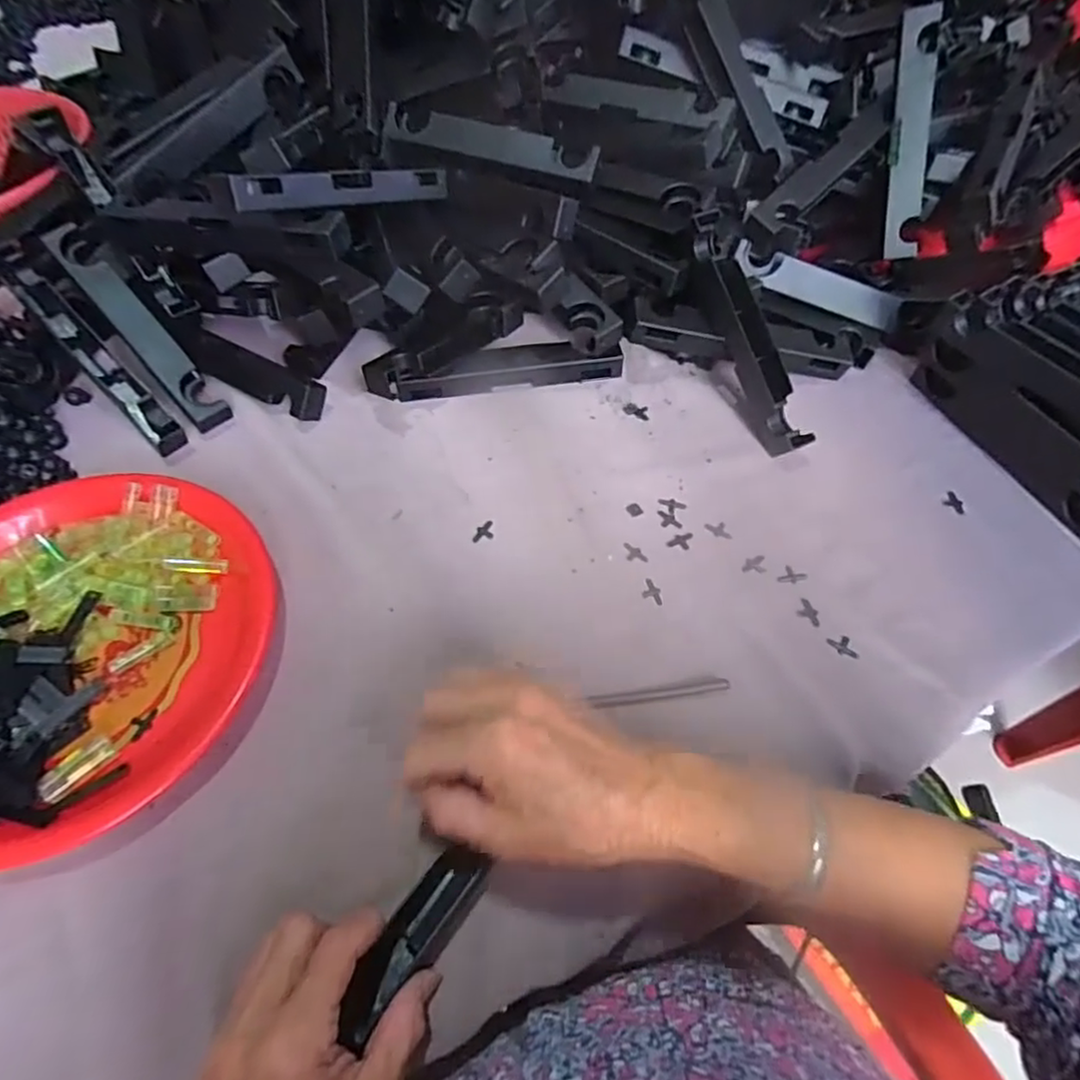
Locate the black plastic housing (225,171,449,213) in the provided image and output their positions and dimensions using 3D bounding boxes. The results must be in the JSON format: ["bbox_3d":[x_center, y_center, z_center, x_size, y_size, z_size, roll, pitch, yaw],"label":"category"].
[{"bbox_3d":[-0.151,-0.277,0.509,0.024,0.021,0.190,37,45,21],"label":"black plastic housing"}]

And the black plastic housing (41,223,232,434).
[{"bbox_3d":[-0.332,-0.175,0.536,0.032,0.018,0.194,-40,93,-22],"label":"black plastic housing"}]

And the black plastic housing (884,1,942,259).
[{"bbox_3d":[0.333,-0.359,0.581,0.029,0.192,0.013,2,27,22],"label":"black plastic housing"}]

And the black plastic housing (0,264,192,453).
[{"bbox_3d":[-0.359,-0.144,0.527,0.028,0.025,0.182,-42,90,-22],"label":"black plastic housing"}]

